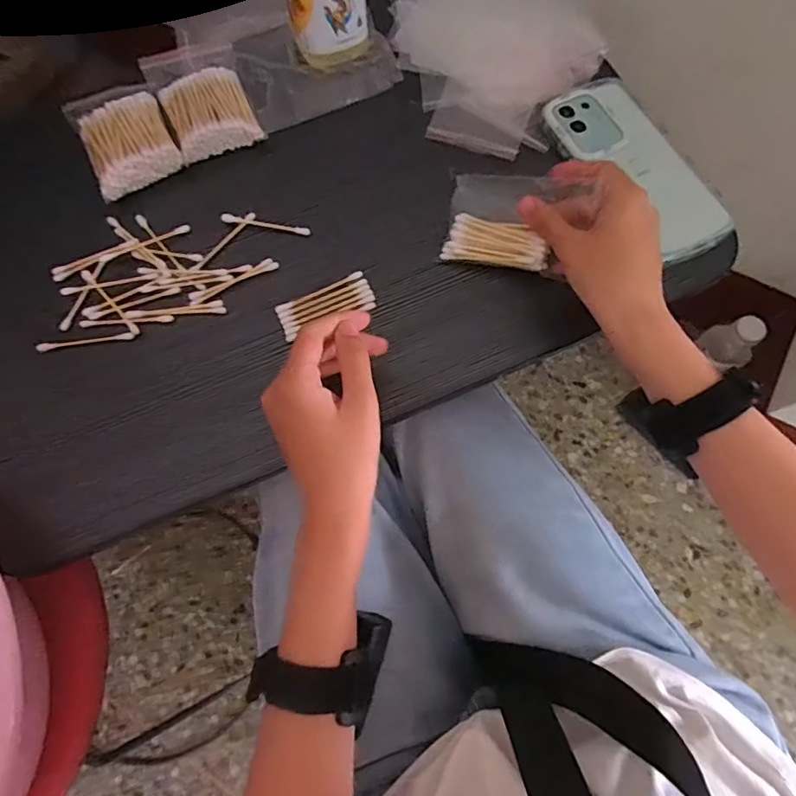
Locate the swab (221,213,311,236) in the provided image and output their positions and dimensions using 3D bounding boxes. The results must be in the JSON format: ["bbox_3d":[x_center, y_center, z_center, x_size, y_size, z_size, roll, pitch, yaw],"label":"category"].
[{"bbox_3d":[-0.103,-0.136,0.410,0.068,0.009,0.009,9,72,4],"label":"swab"}]

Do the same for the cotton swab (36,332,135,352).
[{"bbox_3d":[-0.229,-0.041,0.385,0.069,0.007,0.007,-6,72,-1],"label":"cotton swab"}]

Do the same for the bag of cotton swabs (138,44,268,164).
[{"bbox_3d":[-0.165,-0.257,0.441,0.073,0.017,0.114,-24,73,-6],"label":"bag of cotton swabs"}]

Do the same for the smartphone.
[{"bbox_3d":[0.183,-0.181,0.411,0.075,0.014,0.170,-25,73,-7],"label":"smartphone"}]

